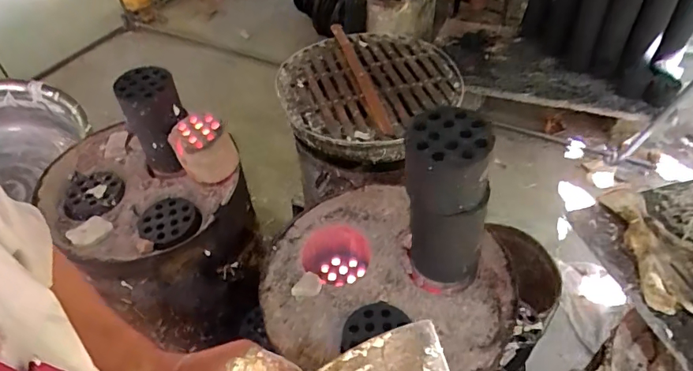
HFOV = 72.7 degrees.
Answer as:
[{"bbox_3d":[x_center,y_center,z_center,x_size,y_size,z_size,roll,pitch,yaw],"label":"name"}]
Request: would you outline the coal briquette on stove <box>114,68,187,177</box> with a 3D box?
[{"bbox_3d":[-0.346,-0.119,0.867,0.103,0.168,0.102,7,48,11],"label":"coal briquette on stove"}]

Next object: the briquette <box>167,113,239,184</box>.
[{"bbox_3d":[-0.254,-0.056,0.858,0.102,0.119,0.096,-21,49,-15],"label":"briquette"}]

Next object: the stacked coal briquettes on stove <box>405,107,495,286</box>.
[{"bbox_3d":[0.130,0.031,0.618,0.107,0.252,0.094,12,49,15],"label":"stacked coal briquettes on stove"}]

